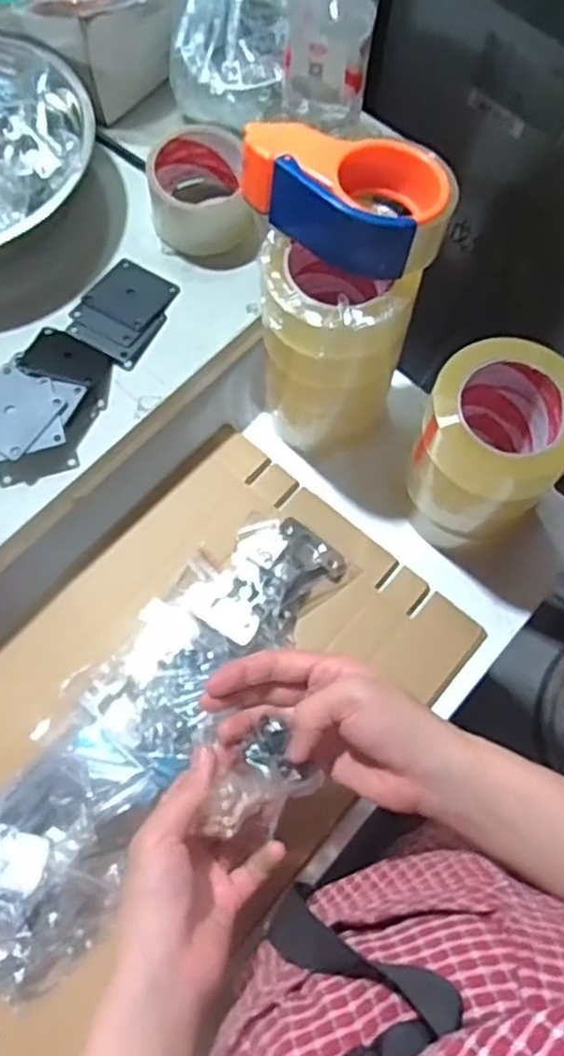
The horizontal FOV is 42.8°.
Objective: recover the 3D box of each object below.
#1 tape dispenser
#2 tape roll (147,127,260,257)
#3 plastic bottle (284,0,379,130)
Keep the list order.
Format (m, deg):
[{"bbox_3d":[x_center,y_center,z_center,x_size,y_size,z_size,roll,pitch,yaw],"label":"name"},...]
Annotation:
[{"bbox_3d":[0.043,-0.229,0.490,0.146,0.052,0.075,21,69,7],"label":"tape dispenser"},{"bbox_3d":[-0.069,-0.287,0.621,0.090,0.057,0.094,-9,69,-5],"label":"tape roll"},{"bbox_3d":[0.036,-0.369,0.531,0.063,0.166,0.066,5,68,0],"label":"plastic bottle"}]

